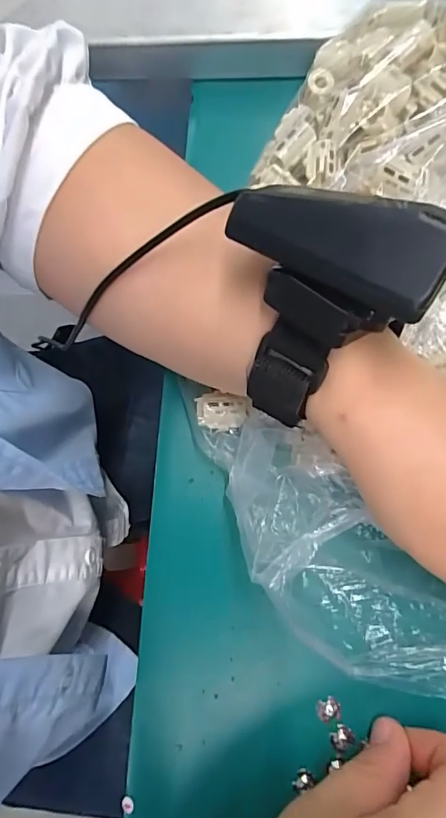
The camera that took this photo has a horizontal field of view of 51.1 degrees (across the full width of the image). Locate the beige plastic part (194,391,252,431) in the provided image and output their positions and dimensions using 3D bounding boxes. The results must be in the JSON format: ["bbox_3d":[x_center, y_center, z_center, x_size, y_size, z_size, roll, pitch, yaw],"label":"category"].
[{"bbox_3d":[0.000,0.001,0.222,0.025,0.009,0.018,-5,78,0],"label":"beige plastic part"}]

